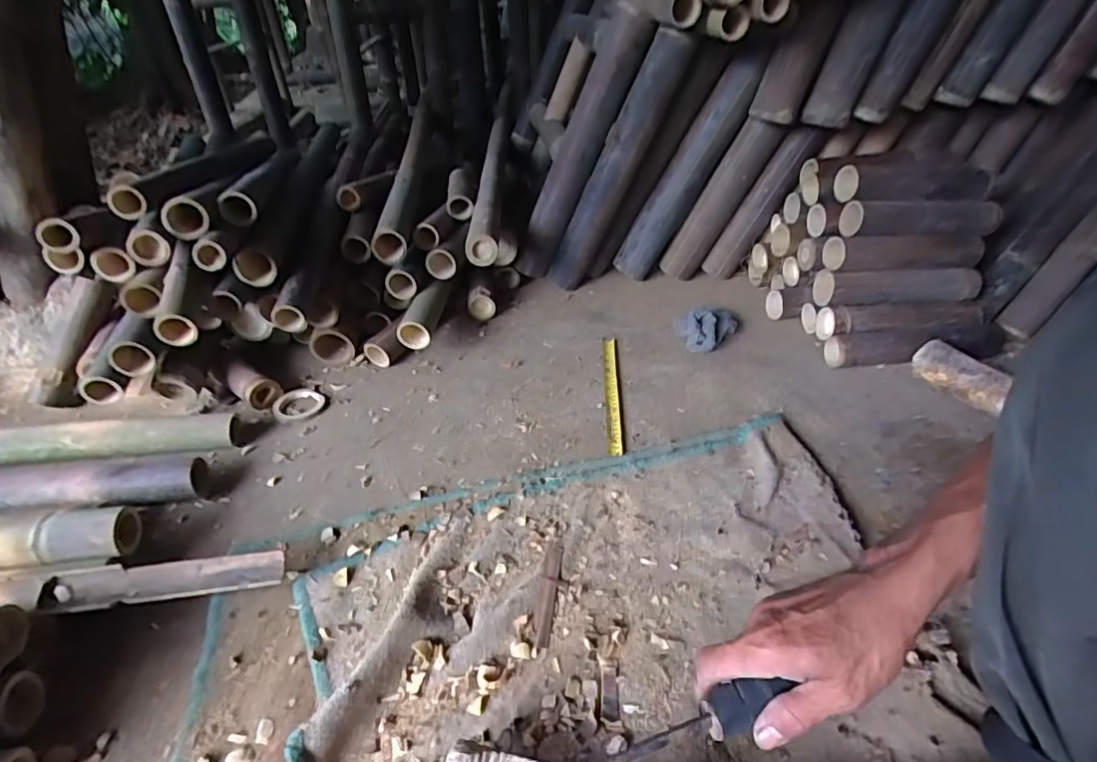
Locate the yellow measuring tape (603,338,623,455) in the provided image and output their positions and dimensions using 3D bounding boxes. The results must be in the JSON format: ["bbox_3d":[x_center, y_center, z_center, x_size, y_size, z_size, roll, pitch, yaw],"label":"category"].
[{"bbox_3d":[0.104,0.014,0.920,0.023,0.004,0.289,1,37,3],"label":"yellow measuring tape"}]

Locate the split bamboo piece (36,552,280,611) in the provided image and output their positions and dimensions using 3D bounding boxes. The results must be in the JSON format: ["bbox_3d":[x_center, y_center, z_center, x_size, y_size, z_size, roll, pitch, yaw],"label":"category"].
[{"bbox_3d":[-0.396,0.210,0.591,0.213,0.034,0.040,-8,38,-8],"label":"split bamboo piece"}]

